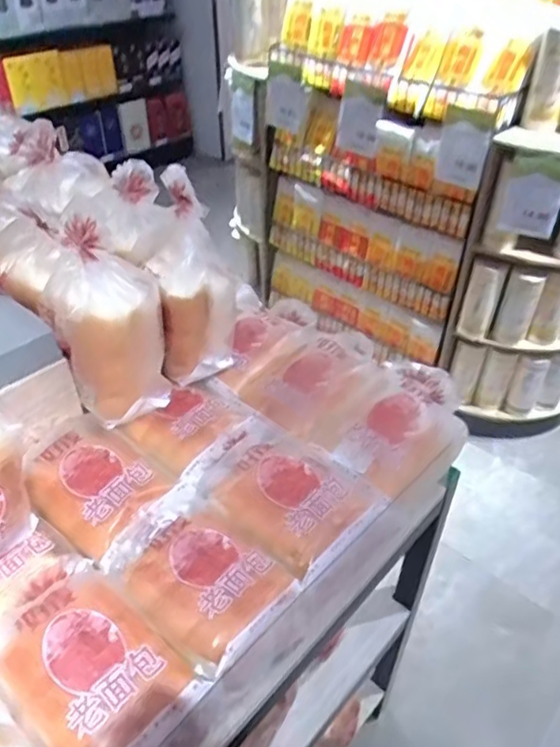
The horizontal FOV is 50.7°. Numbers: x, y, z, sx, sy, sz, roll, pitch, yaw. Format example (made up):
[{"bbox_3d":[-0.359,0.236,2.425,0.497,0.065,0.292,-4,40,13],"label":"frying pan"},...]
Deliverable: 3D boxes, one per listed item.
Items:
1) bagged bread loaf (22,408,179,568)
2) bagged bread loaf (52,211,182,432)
[{"bbox_3d":[-0.233,0.130,0.724,0.180,0.064,0.130,25,46,26],"label":"bagged bread loaf"},{"bbox_3d":[-0.207,-0.062,0.733,0.123,0.233,0.100,-13,42,-17],"label":"bagged bread loaf"}]

